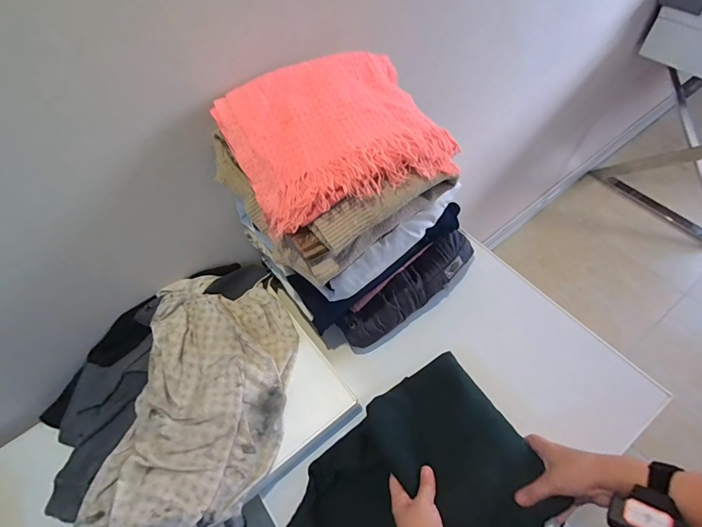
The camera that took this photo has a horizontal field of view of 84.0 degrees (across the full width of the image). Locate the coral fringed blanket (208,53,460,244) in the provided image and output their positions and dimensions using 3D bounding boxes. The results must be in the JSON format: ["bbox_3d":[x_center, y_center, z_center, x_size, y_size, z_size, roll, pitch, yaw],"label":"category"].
[{"bbox_3d":[-0.012,-0.178,0.501,0.279,0.078,0.210,-26,58,-10],"label":"coral fringed blanket"}]

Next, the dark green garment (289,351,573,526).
[{"bbox_3d":[0.073,0.317,0.532,0.364,0.071,0.240,-31,65,-12],"label":"dark green garment"}]

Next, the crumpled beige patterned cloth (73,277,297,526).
[{"bbox_3d":[-0.228,0.224,0.594,0.243,0.106,0.437,3,58,9],"label":"crumpled beige patterned cloth"}]

